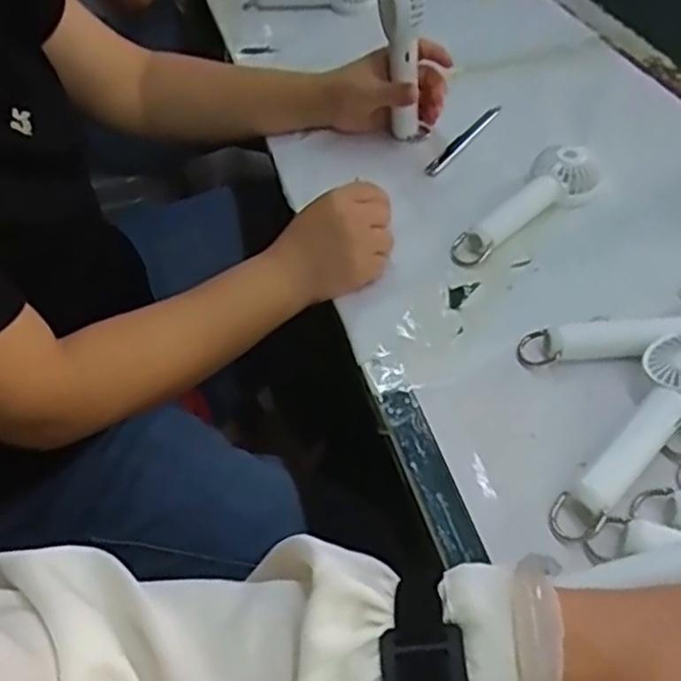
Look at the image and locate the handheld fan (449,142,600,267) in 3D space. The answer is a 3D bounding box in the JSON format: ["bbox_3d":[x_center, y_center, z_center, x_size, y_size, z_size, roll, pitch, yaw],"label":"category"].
[{"bbox_3d":[0.151,-0.113,0.575,0.162,0.030,0.051,-35,54,-25],"label":"handheld fan"}]

